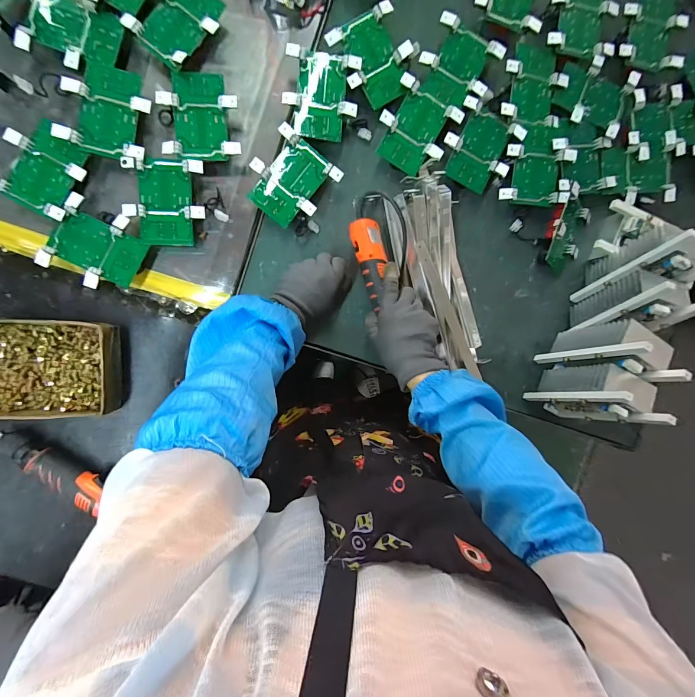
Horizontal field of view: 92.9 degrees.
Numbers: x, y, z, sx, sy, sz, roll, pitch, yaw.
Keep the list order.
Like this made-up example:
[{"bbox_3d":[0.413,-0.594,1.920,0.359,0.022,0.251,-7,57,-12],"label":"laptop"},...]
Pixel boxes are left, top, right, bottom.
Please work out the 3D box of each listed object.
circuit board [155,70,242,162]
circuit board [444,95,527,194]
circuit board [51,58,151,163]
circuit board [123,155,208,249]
[{"bbox_3d":[-0.208,-0.329,0.465,0.102,0.016,0.122,-4,93,-5],"label":"circuit board"},{"bbox_3d":[0.204,-0.311,0.510,0.104,0.018,0.113,29,90,-5],"label":"circuit board"},{"bbox_3d":[-0.331,-0.327,0.455,0.104,0.022,0.122,8,93,-13],"label":"circuit board"},{"bbox_3d":[-0.259,-0.207,0.469,0.102,0.017,0.113,1,92,-5],"label":"circuit board"}]

